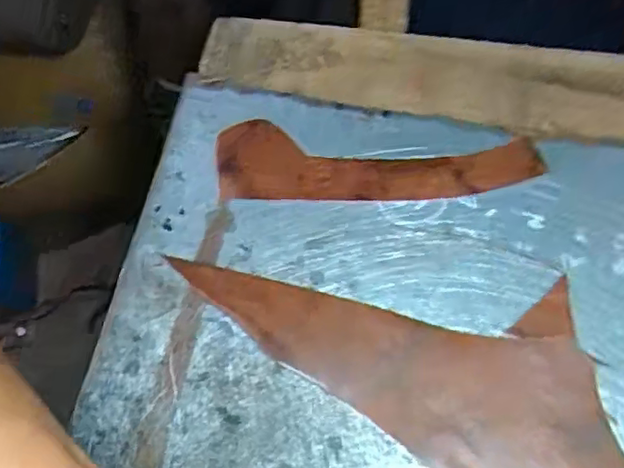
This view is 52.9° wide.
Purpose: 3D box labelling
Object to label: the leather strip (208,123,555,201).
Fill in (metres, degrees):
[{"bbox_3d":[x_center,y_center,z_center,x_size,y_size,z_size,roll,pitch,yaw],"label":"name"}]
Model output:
[{"bbox_3d":[0.045,-0.052,0.453,0.227,0.004,0.062,-2,62,8],"label":"leather strip"}]

